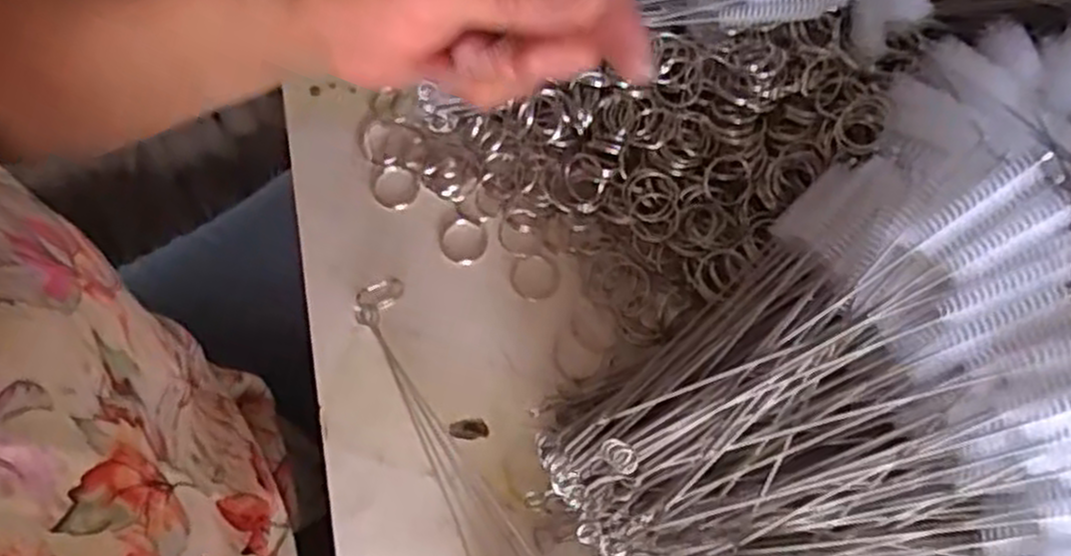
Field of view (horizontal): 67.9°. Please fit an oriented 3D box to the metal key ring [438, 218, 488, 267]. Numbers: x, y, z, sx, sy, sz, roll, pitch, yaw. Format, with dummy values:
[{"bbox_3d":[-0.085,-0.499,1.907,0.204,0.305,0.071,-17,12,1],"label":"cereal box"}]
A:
[{"bbox_3d":[-0.037,-0.019,0.408,0.025,0.004,0.025,0,66,-1],"label":"metal key ring"}]

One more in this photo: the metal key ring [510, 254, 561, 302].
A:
[{"bbox_3d":[0.000,0.000,0.402,0.025,0.004,0.025,0,66,-1],"label":"metal key ring"}]

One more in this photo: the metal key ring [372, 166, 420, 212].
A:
[{"bbox_3d":[-0.074,-0.049,0.419,0.024,0.004,0.028,-16,67,-8],"label":"metal key ring"}]

